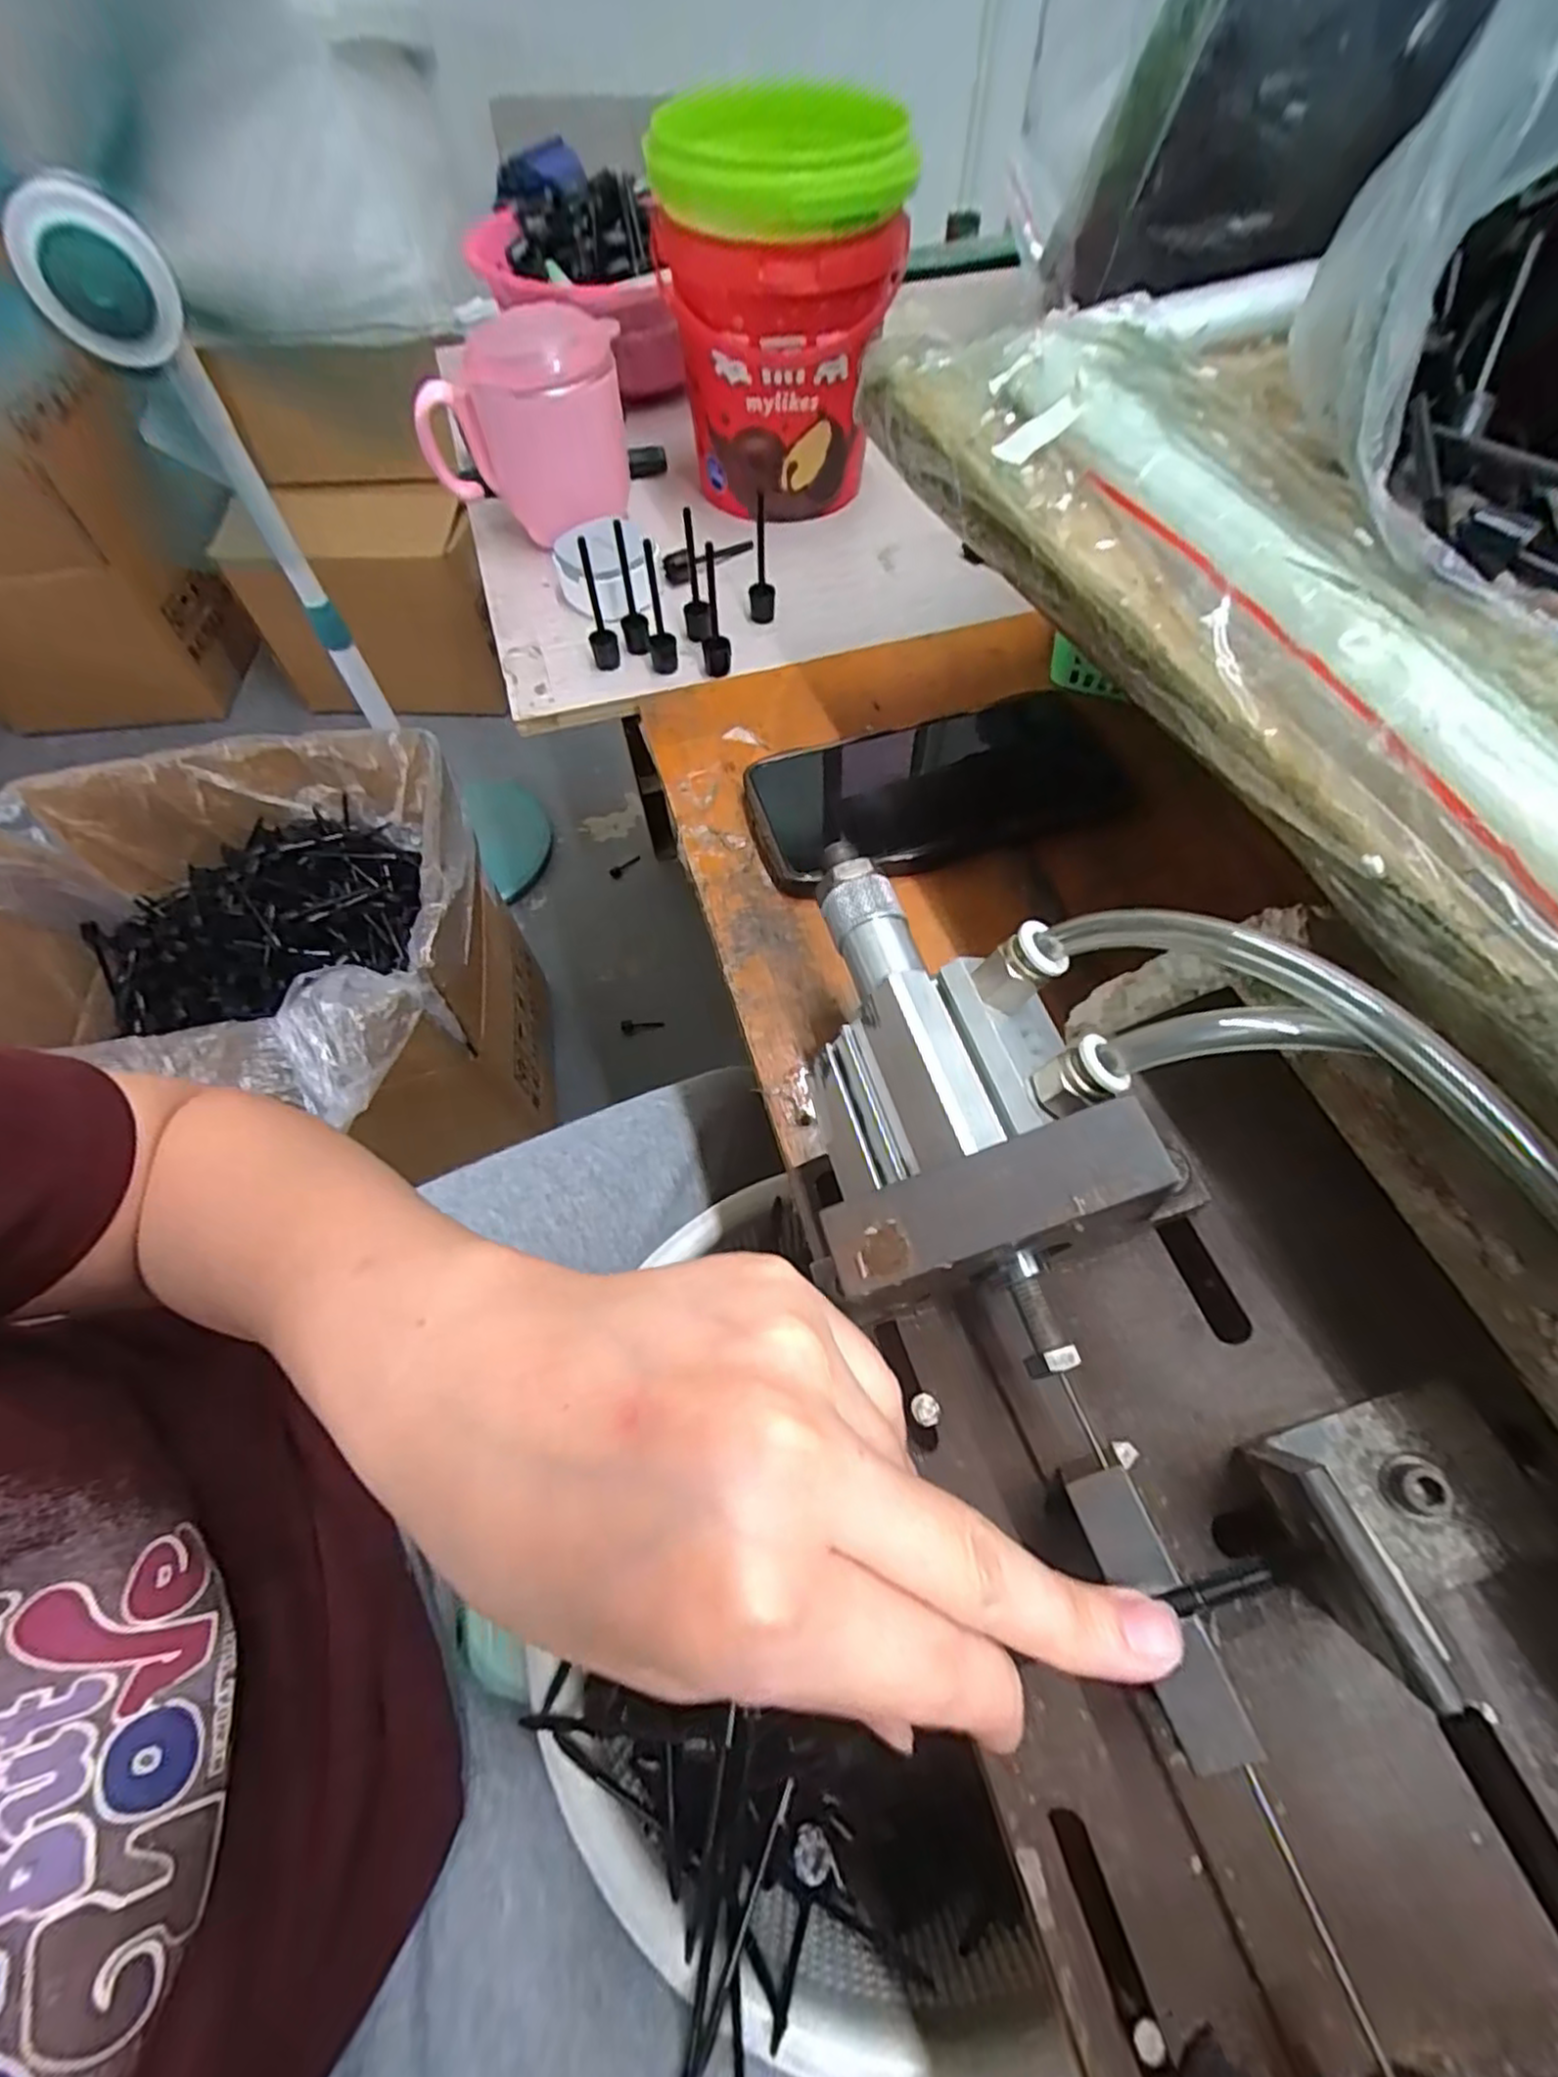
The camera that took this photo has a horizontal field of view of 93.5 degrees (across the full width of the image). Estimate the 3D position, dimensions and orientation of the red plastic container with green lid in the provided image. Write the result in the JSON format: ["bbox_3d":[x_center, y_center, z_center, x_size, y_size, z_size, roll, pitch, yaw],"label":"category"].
[{"bbox_3d":[0.002,-0.398,0.416,0.121,0.158,0.114,-36,67,-18],"label":"red plastic container with green lid"}]

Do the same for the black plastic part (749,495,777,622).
[{"bbox_3d":[-0.010,-0.259,0.397,0.014,0.064,0.016,0,61,0],"label":"black plastic part"}]

